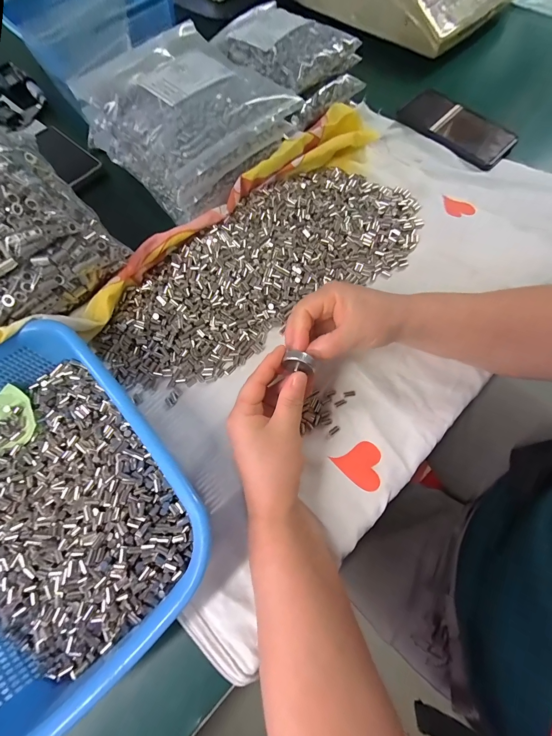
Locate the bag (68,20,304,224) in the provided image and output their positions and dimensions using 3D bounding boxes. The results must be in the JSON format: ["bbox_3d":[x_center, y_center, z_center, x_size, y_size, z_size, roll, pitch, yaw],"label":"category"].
[{"bbox_3d":[-0.118,-0.331,0.397,0.221,0.086,0.189,41,76,16],"label":"bag"}]

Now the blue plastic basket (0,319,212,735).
[{"bbox_3d":[-0.199,0.110,0.260,0.214,0.069,0.280,-40,73,-12],"label":"blue plastic basket"}]

